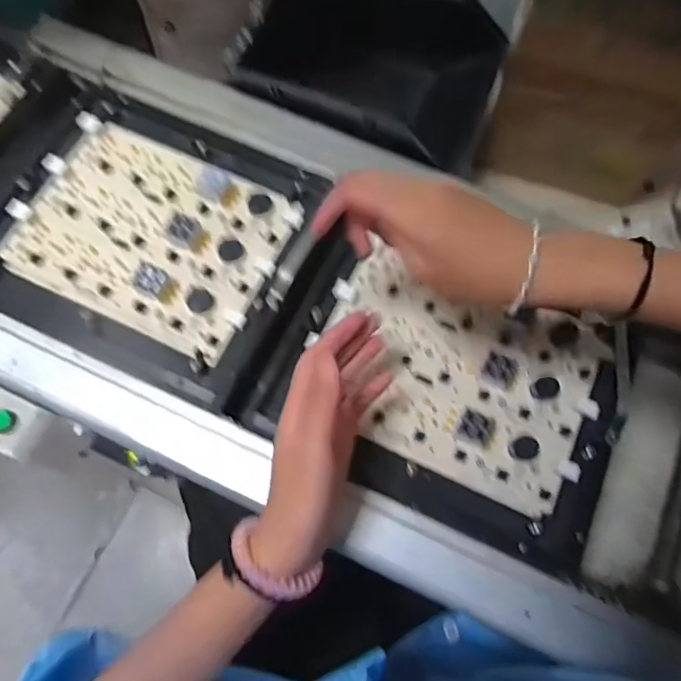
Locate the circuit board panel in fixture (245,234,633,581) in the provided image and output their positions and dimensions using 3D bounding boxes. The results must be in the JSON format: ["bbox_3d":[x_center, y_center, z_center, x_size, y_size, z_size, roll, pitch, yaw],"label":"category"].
[{"bbox_3d":[0.084,0.038,0.433,0.265,0.025,0.191,21,76,5],"label":"circuit board panel in fixture"}]

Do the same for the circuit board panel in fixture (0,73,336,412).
[{"bbox_3d":[-0.178,-0.107,0.475,0.308,0.018,0.230,24,76,6],"label":"circuit board panel in fixture"}]

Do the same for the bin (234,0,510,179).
[{"bbox_3d":[0.036,-0.269,0.558,0.238,0.109,0.168,24,76,6],"label":"bin"}]

